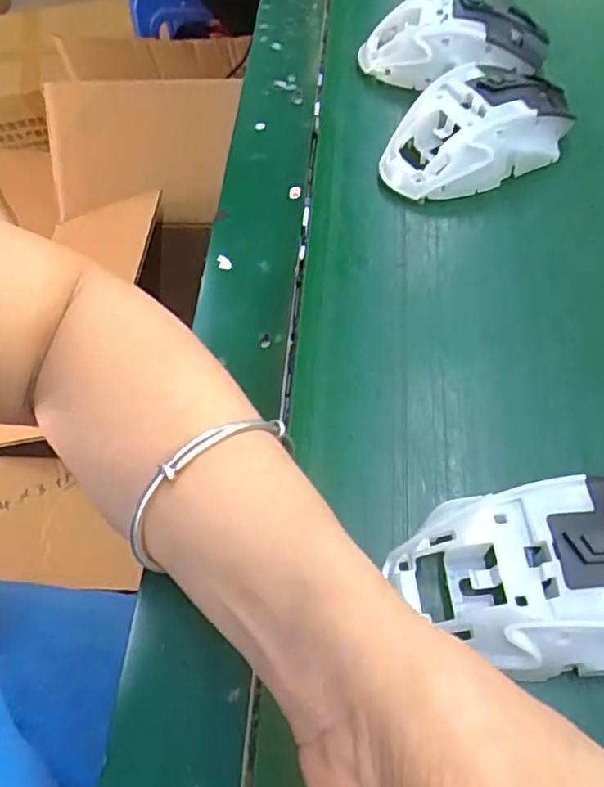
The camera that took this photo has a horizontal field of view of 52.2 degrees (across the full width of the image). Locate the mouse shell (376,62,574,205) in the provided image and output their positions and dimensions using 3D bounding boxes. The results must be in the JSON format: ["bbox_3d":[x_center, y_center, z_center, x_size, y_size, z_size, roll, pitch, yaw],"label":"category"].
[{"bbox_3d":[0.097,-0.147,0.344,0.111,0.039,0.061,-23,61,-9],"label":"mouse shell"}]

